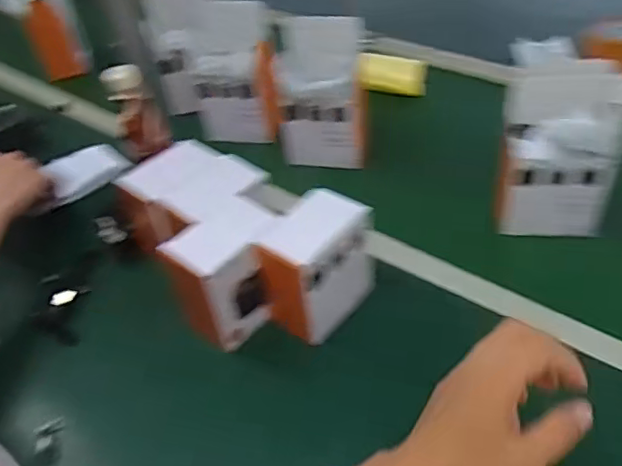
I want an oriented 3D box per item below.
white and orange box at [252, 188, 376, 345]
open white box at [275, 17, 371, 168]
[{"bbox_3d":[0.007,0.030,0.588,0.077,0.104,0.108,23,51,30],"label":"white and orange box"},{"bbox_3d":[0.014,-0.181,0.762,0.110,0.179,0.075,6,44,15],"label":"open white box"}]

